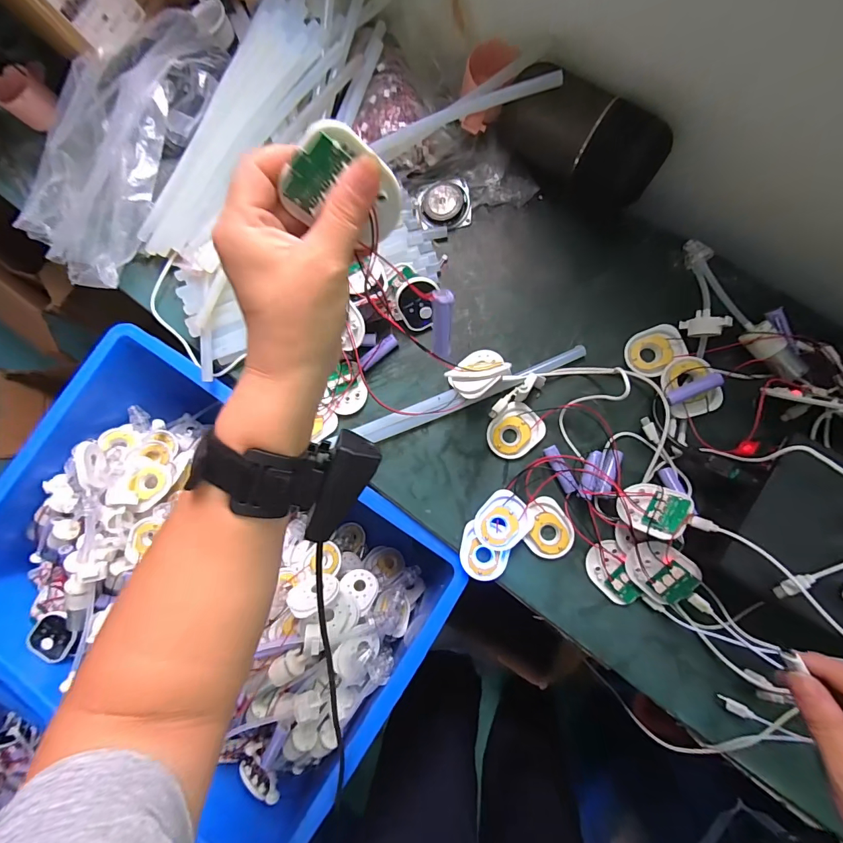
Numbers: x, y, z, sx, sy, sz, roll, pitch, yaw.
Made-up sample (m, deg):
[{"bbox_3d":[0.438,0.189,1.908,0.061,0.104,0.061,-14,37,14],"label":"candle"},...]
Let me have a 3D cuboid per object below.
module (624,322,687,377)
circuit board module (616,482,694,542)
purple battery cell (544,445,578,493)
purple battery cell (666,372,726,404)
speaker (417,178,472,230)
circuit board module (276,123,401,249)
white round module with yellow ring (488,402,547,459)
[{"bbox_3d":[0.238,-0.073,0.409,0.057,0.009,0.046,-26,80,1],"label":"module"},{"bbox_3d":[0.207,0.077,0.360,0.057,0.013,0.048,12,60,44],"label":"circuit board module"},{"bbox_3d":[0.140,0.048,0.405,0.013,0.012,0.049,-25,80,1],"label":"purple battery cell"},{"bbox_3d":[0.257,-0.030,0.382,0.050,0.011,0.013,-26,80,16],"label":"purple battery cell"},{"bbox_3d":[0.025,-0.244,0.450,0.058,0.016,0.056,-11,81,3],"label":"speaker"},{"bbox_3d":[-0.037,-0.113,0.201,0.047,0.056,0.008,-44,45,33],"label":"circuit board module"},{"bbox_3d":[0.097,0.011,0.422,0.057,0.006,0.048,-44,81,-2],"label":"white round module with yellow ring"}]

